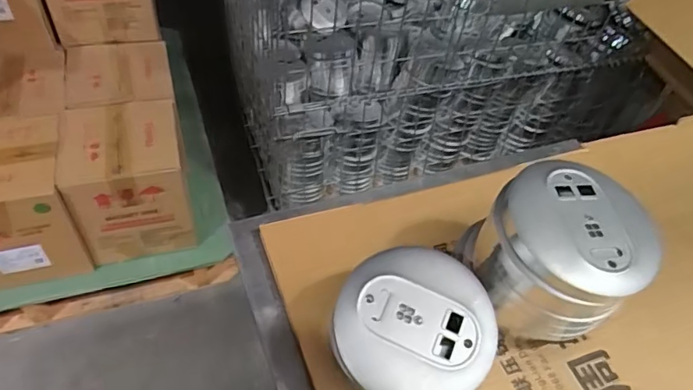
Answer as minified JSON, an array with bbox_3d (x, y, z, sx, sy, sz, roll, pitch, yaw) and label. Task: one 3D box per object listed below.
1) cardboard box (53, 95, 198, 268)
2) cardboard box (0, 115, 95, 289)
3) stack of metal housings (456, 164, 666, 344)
[{"bbox_3d":[-0.478,-0.030,1.159,0.223,0.264,0.232,-10,51,-14],"label":"cardboard box"},{"bbox_3d":[-0.690,0.015,1.092,0.219,0.249,0.235,-12,52,-16],"label":"cardboard box"},{"bbox_3d":[0.192,0.059,0.484,0.124,0.137,0.141,-23,55,-24],"label":"stack of metal housings"}]

